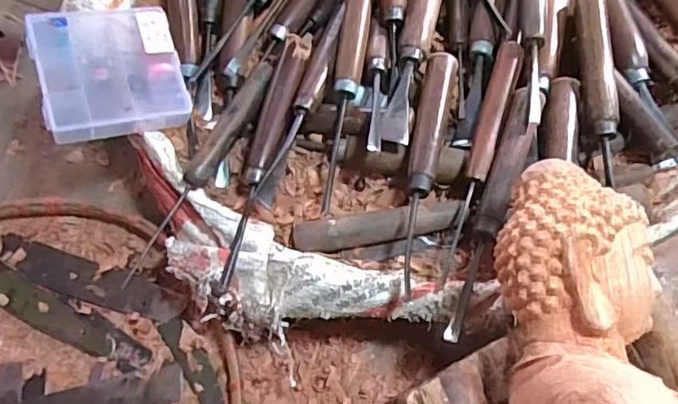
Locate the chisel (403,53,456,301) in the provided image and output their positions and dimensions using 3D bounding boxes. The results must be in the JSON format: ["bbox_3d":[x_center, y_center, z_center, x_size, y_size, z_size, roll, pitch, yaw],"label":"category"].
[{"bbox_3d":[0.054,-0.028,0.356,0.020,0.021,0.160,11,69,6],"label":"chisel"}]

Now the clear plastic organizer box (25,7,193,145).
[{"bbox_3d":[-0.150,-0.089,0.363,0.086,0.025,0.088,-16,80,-31],"label":"clear plastic organizer box"}]

